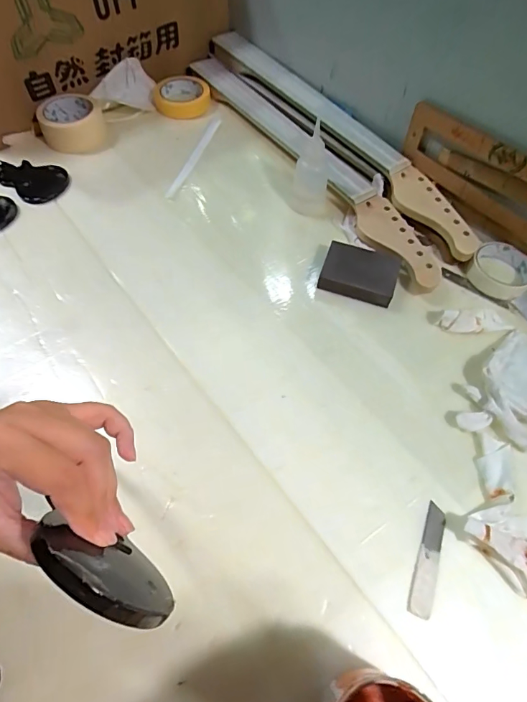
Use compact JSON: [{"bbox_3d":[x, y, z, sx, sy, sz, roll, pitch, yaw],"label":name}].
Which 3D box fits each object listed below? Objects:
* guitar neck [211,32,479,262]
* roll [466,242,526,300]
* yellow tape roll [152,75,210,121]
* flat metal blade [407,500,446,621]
[{"bbox_3d":[0.114,-0.371,0.691,0.073,0.033,0.626,-31,65,-18],"label":"guitar neck"},{"bbox_3d":[0.326,-0.110,0.572,0.080,0.023,0.080,1,59,-1],"label":"roll"},{"bbox_3d":[-0.151,-0.469,0.771,0.097,0.030,0.097,1,59,-1],"label":"yellow tape roll"},{"bbox_3d":[0.156,0.196,0.396,0.021,0.004,0.101,20,61,10],"label":"flat metal blade"}]

